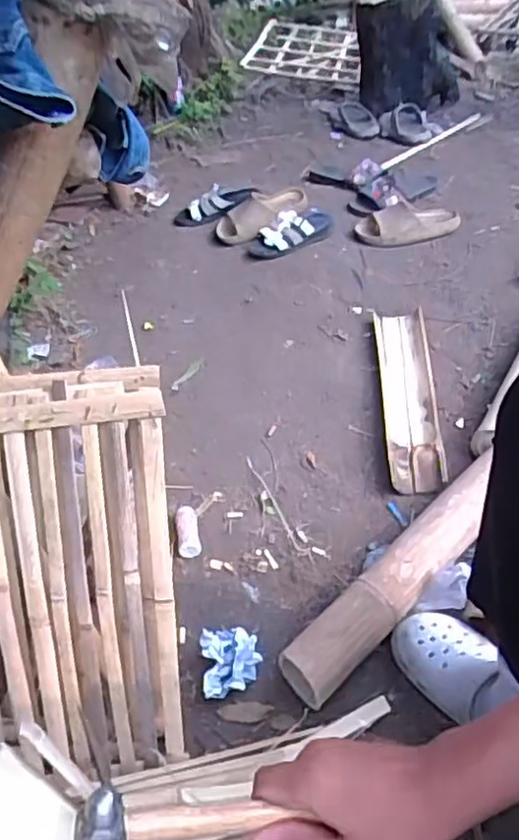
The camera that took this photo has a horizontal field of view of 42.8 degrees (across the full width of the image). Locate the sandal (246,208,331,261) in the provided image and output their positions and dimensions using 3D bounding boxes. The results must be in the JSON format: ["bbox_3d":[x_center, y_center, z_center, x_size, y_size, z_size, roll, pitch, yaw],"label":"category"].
[{"bbox_3d":[0.091,-0.494,1.739,0.267,0.078,0.102,-34,44,-23],"label":"sandal"}]

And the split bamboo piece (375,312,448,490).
[{"bbox_3d":[0.293,-0.058,1.298,0.102,0.033,0.488,-1,46,7],"label":"split bamboo piece"}]

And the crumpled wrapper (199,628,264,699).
[{"bbox_3d":[-0.038,0.341,0.931,0.081,0.060,0.095,-13,40,1],"label":"crumpled wrapper"}]

